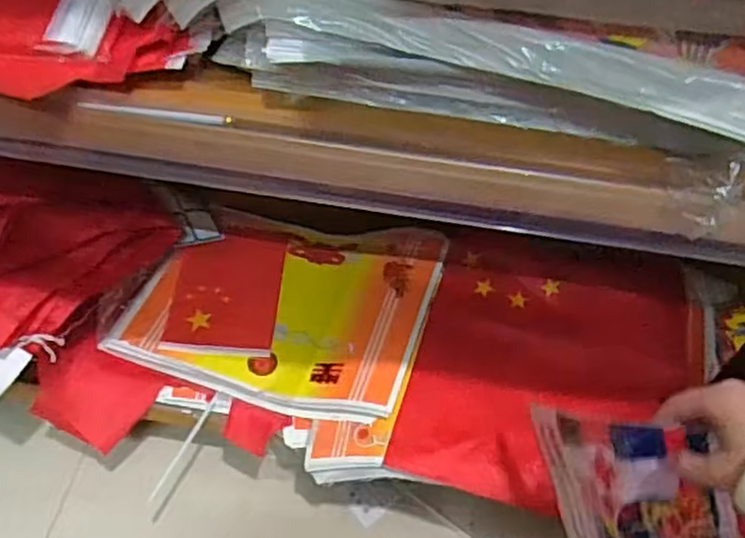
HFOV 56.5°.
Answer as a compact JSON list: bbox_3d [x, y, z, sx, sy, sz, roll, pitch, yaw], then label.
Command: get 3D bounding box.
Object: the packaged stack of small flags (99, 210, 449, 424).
[{"bbox_3d":[-0.120,0.032,0.878,0.378,0.084,0.262,16,52,8],"label":"packaged stack of small flags"}]

